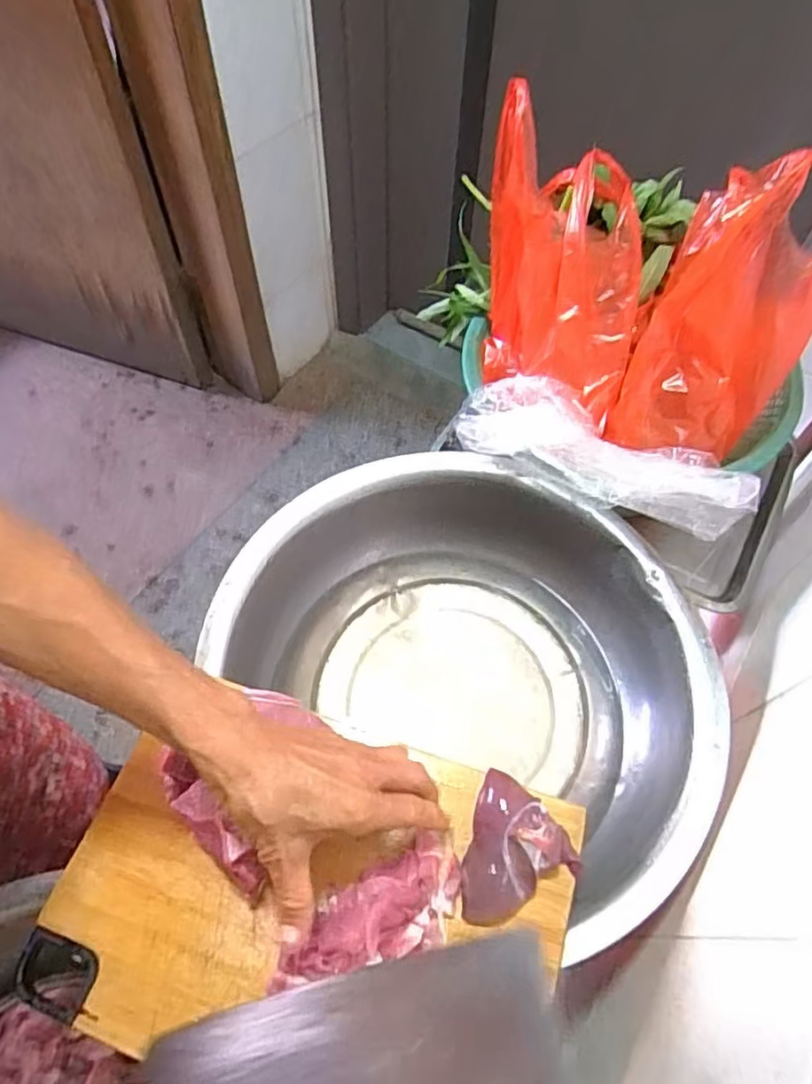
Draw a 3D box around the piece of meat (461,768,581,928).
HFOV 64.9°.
[{"bbox_3d":[0.079,0.209,0.428,0.072,0.024,0.092,14,59,7],"label":"piece of meat"}]

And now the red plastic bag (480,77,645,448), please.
[{"bbox_3d":[0.158,-0.272,0.639,0.148,0.192,0.248,3,59,1],"label":"red plastic bag"}]

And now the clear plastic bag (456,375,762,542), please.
[{"bbox_3d":[0.188,-0.080,0.617,0.288,0.051,0.097,23,61,13],"label":"clear plastic bag"}]

